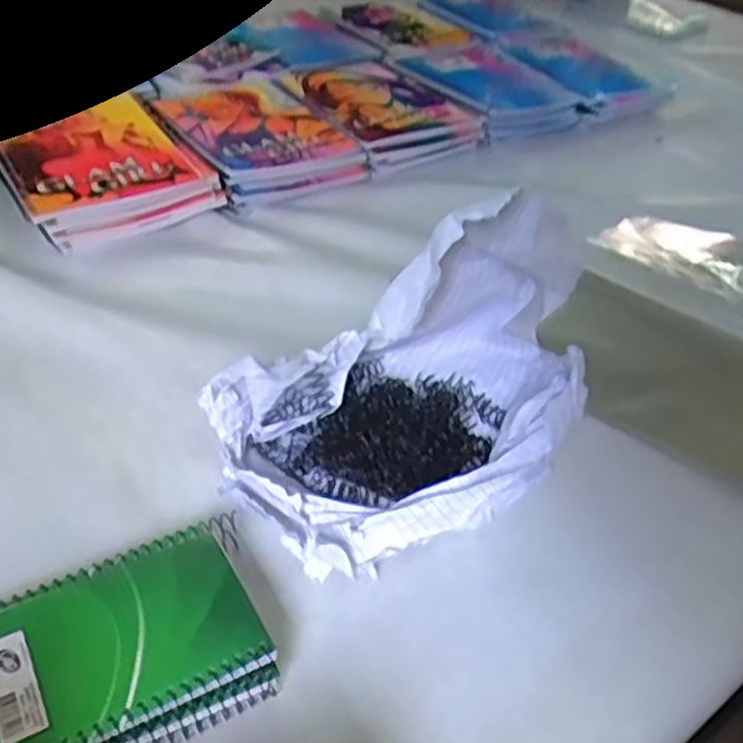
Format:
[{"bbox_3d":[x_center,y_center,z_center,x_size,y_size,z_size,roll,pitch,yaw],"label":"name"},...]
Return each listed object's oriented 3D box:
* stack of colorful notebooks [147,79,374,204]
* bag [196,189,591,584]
[{"bbox_3d":[-0.129,-0.249,0.792,0.163,0.042,0.205,-23,50,-30],"label":"stack of colorful notebooks"},{"bbox_3d":[0.052,-0.002,0.458,0.276,0.133,0.152,-25,50,-31],"label":"bag"}]

